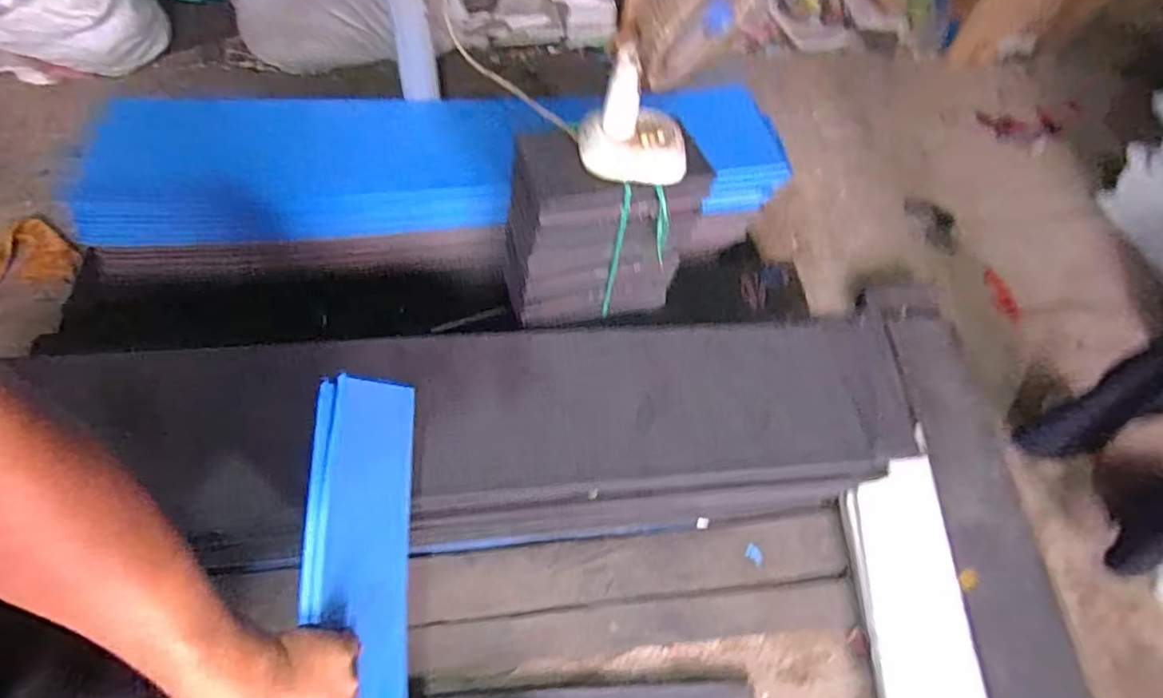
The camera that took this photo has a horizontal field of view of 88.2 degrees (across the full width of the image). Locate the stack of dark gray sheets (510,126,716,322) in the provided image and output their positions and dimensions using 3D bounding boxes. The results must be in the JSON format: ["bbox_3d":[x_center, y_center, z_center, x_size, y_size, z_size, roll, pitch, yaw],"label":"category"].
[{"bbox_3d":[0.026,-0.233,1.091,0.306,0.325,0.240,-2,59,-7],"label":"stack of dark gray sheets"}]

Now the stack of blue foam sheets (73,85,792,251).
[{"bbox_3d":[-0.267,-0.390,1.243,1.355,0.115,0.279,-5,99,-6],"label":"stack of blue foam sheets"}]

